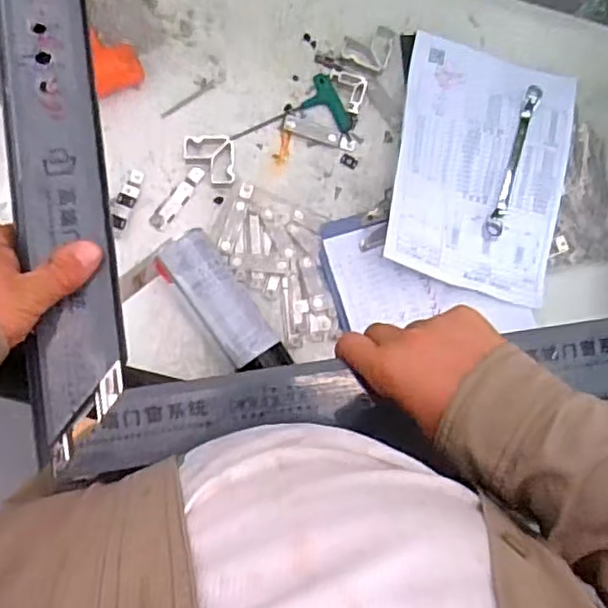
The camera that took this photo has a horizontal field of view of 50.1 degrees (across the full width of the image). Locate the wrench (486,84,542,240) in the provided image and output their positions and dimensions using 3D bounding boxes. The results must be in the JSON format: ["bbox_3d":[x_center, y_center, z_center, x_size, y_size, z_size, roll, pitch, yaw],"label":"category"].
[{"bbox_3d":[0.246,-0.168,0.761,0.018,0.012,0.185,17,82,-4],"label":"wrench"}]

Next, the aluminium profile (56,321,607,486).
[{"bbox_3d":[0.170,0.050,0.477,0.669,0.048,0.063,-7,84,-7],"label":"aluminium profile"}]

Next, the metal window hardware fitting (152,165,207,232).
[{"bbox_3d":[-0.144,-0.122,0.752,0.021,0.004,0.085,38,81,0],"label":"metal window hardware fitting"}]

